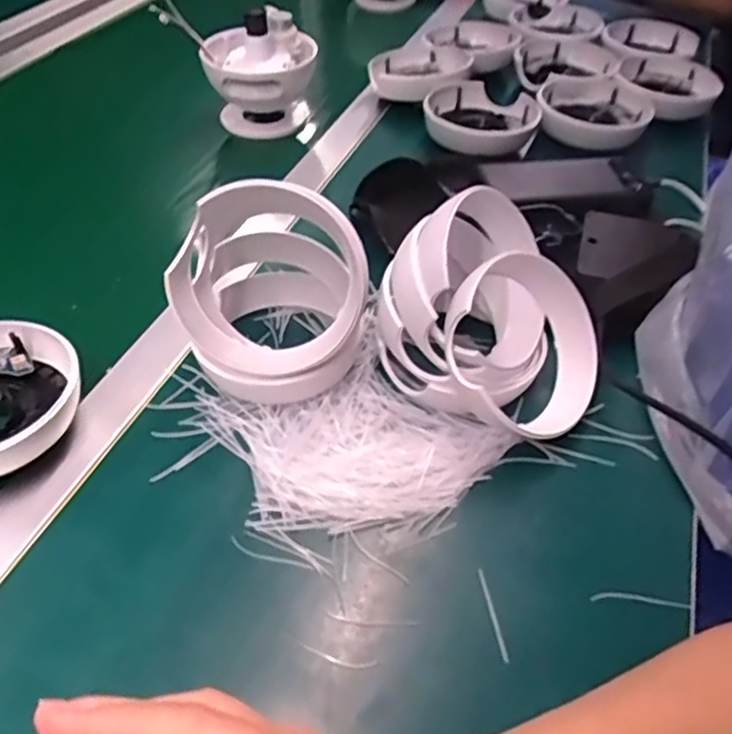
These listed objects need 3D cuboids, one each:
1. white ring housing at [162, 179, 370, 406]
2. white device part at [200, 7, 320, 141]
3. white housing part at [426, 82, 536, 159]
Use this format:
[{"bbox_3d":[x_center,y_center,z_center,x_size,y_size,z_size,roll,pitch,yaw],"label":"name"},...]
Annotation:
[{"bbox_3d":[-0.057,-0.061,0.444,0.117,0.126,0.113,8,45,4],"label":"white ring housing"},{"bbox_3d":[-0.111,-0.304,0.725,0.109,0.121,0.096,-4,45,-9],"label":"white device part"},{"bbox_3d":[0.122,-0.268,0.721,0.114,0.033,0.129,5,44,1],"label":"white housing part"}]

